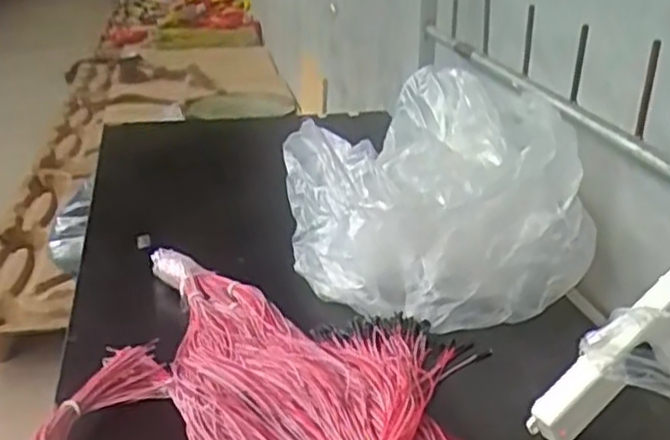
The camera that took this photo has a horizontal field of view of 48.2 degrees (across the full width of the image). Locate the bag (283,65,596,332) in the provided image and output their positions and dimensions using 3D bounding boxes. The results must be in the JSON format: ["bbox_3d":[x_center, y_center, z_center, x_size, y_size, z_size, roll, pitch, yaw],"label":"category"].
[{"bbox_3d":[0.122,-0.043,0.966,0.329,0.209,0.376,-6,26,-20],"label":"bag"}]

